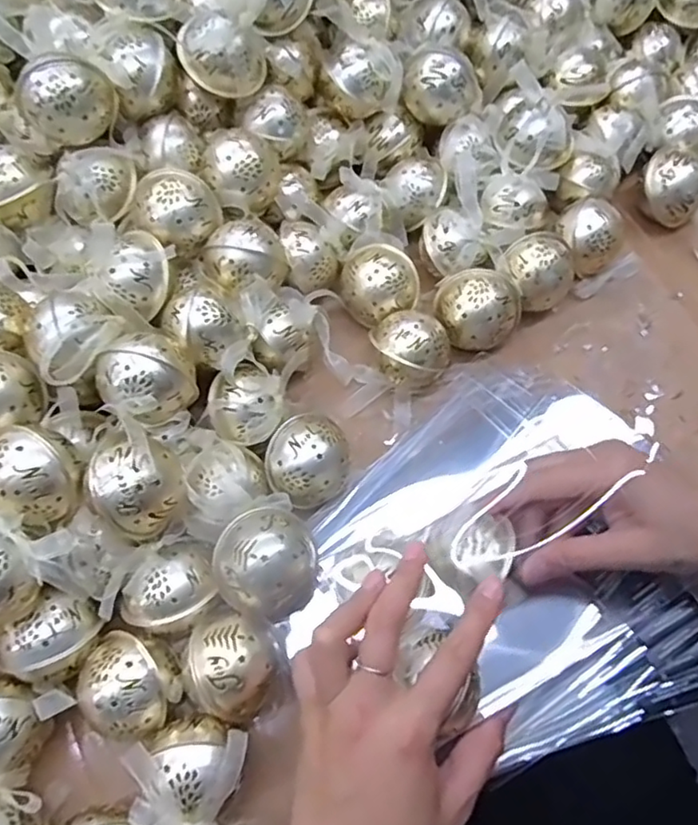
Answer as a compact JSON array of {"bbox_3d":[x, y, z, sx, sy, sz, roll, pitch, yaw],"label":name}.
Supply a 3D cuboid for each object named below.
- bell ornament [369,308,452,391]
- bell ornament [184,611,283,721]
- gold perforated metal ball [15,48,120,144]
[{"bbox_3d":[0.044,-0.045,0.440,0.052,0.042,0.046,-18,68,-9],"label":"bell ornament"},{"bbox_3d":[-0.065,0.143,0.354,0.054,0.045,0.048,42,72,16],"label":"bell ornament"},{"bbox_3d":[-0.185,-0.206,0.413,0.056,0.053,0.044,-33,71,-14],"label":"gold perforated metal ball"}]

